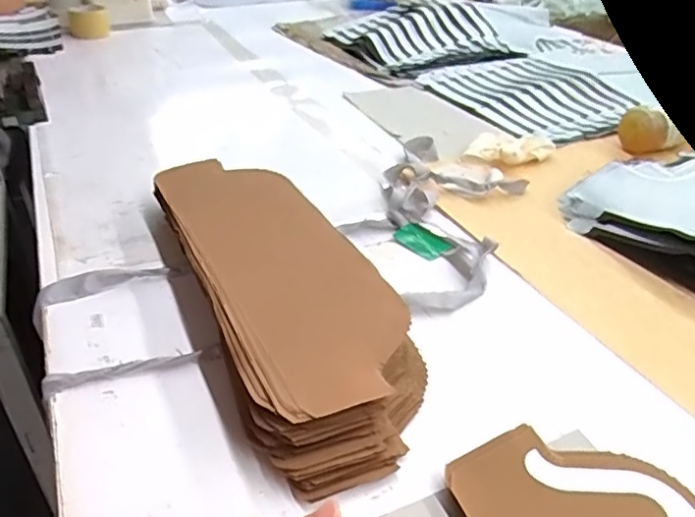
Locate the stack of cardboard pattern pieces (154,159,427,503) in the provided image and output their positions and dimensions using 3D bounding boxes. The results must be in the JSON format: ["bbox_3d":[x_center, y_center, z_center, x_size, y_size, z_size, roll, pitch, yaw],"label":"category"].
[{"bbox_3d":[-0.066,0.015,0.556,0.150,0.039,0.439,-15,38,-20],"label":"stack of cardboard pattern pieces"}]

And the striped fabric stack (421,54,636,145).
[{"bbox_3d":[0.338,-0.301,1.047,0.270,0.024,0.357,-14,38,-21],"label":"striped fabric stack"}]

